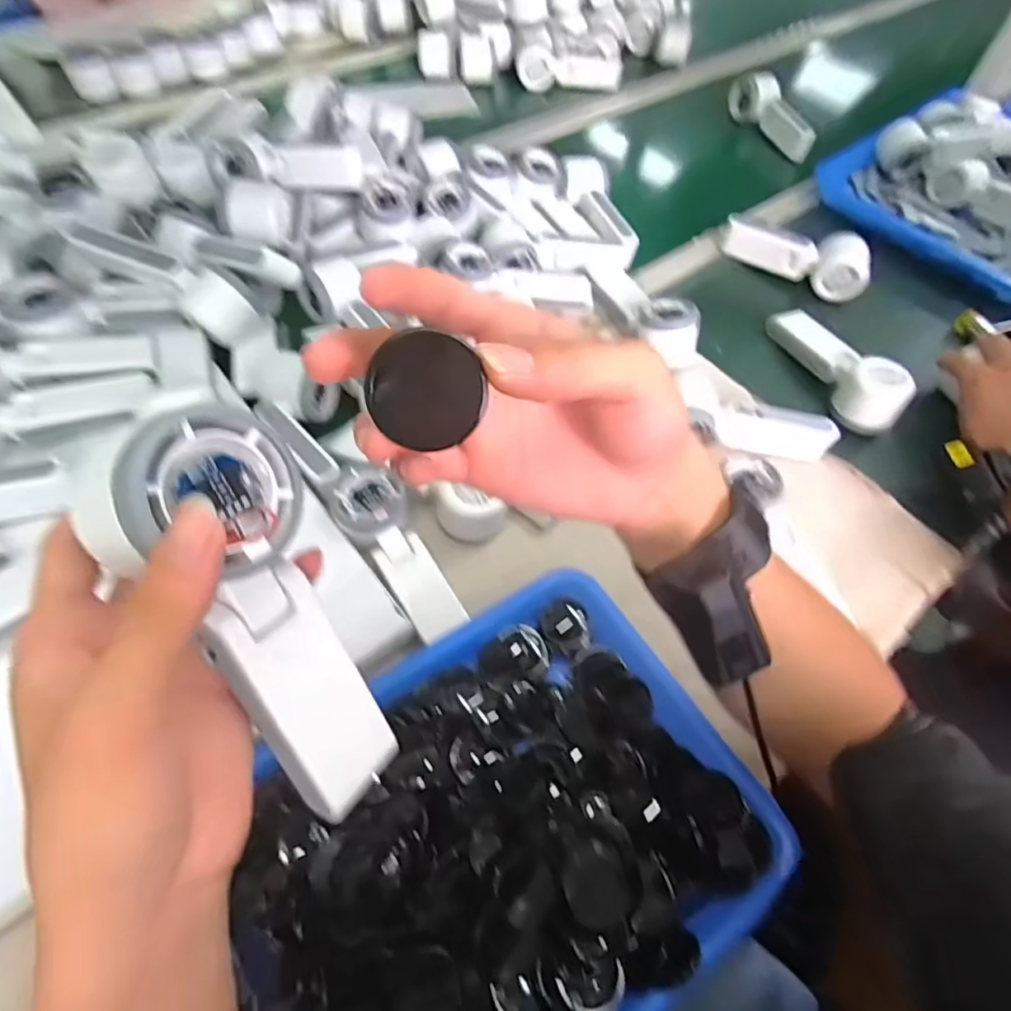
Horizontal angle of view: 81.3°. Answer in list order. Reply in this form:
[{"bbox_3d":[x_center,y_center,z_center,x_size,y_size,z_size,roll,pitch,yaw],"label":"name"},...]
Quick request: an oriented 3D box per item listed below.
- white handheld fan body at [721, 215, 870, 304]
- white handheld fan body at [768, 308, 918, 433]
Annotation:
[{"bbox_3d":[0.352,-0.308,0.710,0.173,0.050,0.047,32,61,16],"label":"white handheld fan body"},{"bbox_3d":[0.343,-0.152,0.614,0.049,0.061,0.172,-15,60,-14],"label":"white handheld fan body"}]

